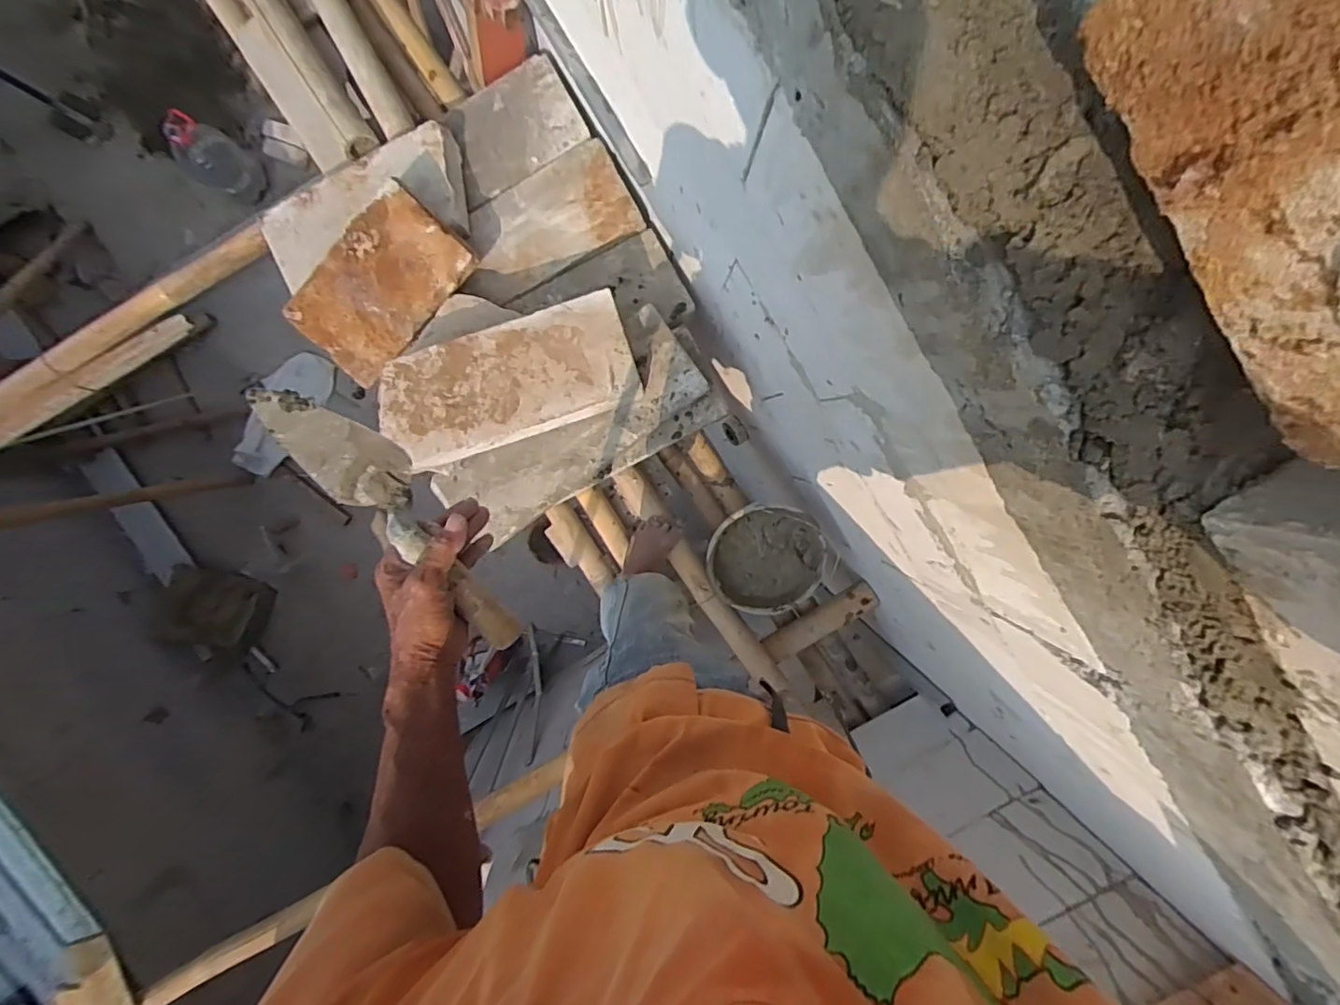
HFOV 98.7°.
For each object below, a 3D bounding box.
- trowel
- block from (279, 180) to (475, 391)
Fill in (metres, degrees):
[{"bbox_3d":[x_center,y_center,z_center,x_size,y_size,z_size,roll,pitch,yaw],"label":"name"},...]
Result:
[{"bbox_3d":[-0.223,0.019,0.485,0.074,0.055,0.274,-39,102,3],"label":"trowel"},{"bbox_3d":[-0.564,-0.413,1.115,0.349,0.052,0.208,-37,107,19],"label":"block"}]

